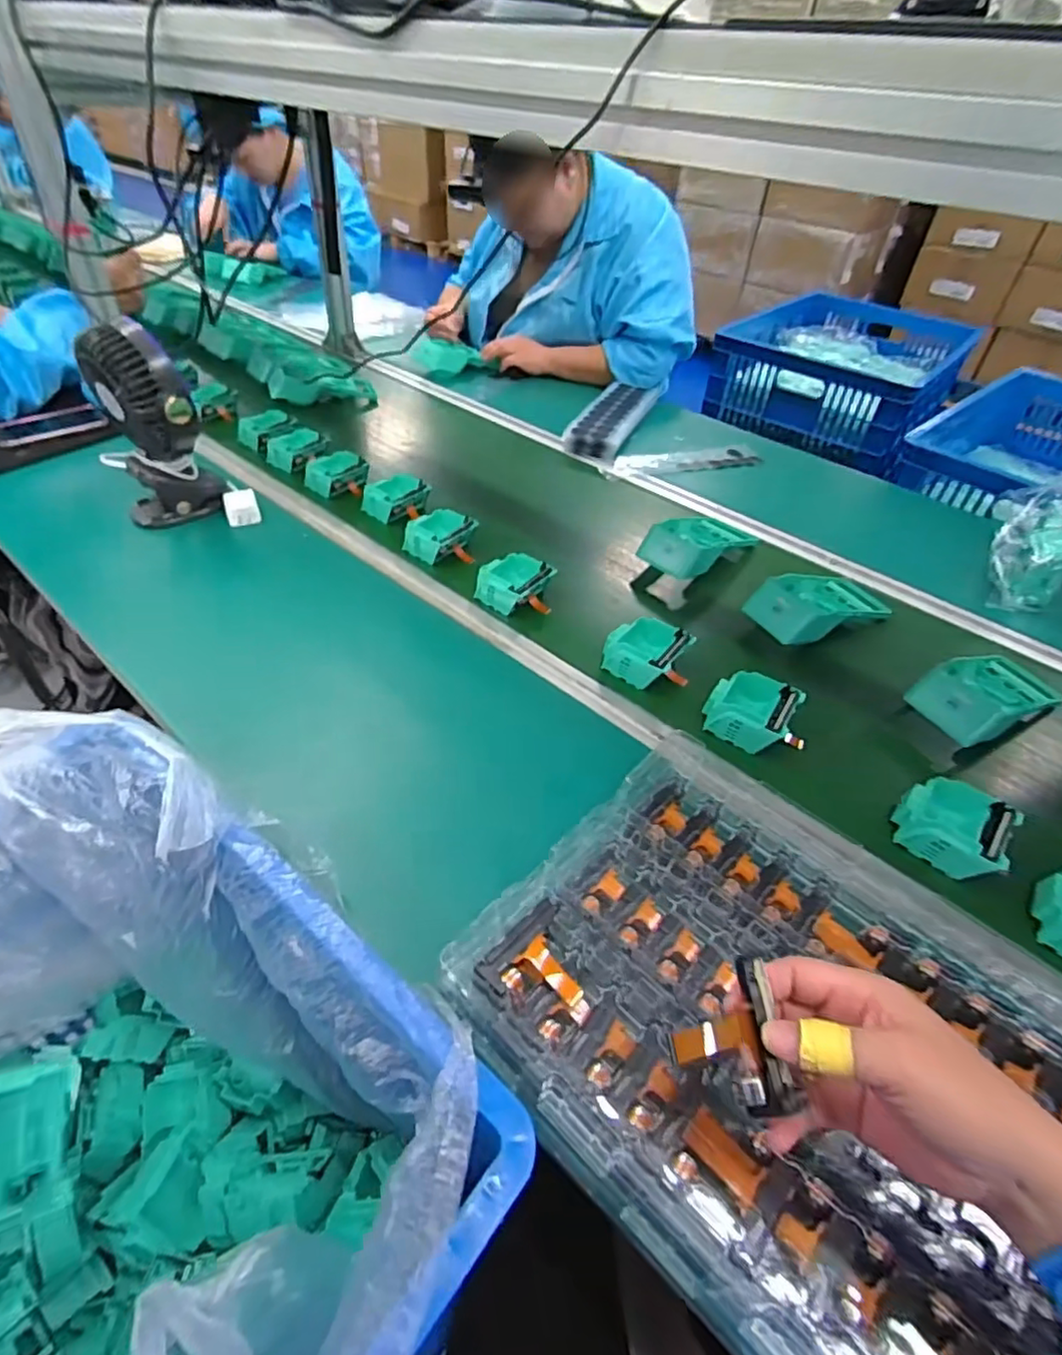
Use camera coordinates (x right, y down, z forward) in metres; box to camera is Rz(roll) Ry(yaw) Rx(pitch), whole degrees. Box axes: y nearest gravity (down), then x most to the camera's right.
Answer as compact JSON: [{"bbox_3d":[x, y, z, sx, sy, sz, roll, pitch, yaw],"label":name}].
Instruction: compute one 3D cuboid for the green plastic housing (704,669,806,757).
[{"bbox_3d":[0.223,0.034,0.647,0.088,0.038,0.081,28,49,25],"label":"green plastic housing"}]

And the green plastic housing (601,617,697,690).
[{"bbox_3d":[0.126,-0.032,0.704,0.081,0.034,0.080,32,51,29],"label":"green plastic housing"}]

